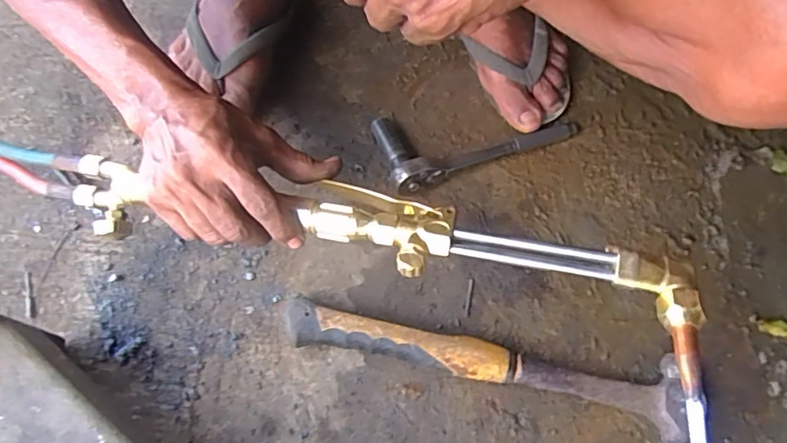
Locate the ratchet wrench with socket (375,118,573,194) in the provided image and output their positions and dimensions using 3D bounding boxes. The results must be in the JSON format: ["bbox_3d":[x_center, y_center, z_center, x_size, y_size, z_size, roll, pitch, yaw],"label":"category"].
[{"bbox_3d":[0.083,-0.086,0.554,0.197,0.034,0.088,-15,65,-9],"label":"ratchet wrench with socket"}]

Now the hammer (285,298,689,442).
[{"bbox_3d":[0.074,0.118,0.458,0.325,0.034,0.086,12,64,4],"label":"hammer"}]

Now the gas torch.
[{"bbox_3d":[-0.033,0.018,0.400,0.451,0.042,0.099,11,65,12],"label":"gas torch"}]

